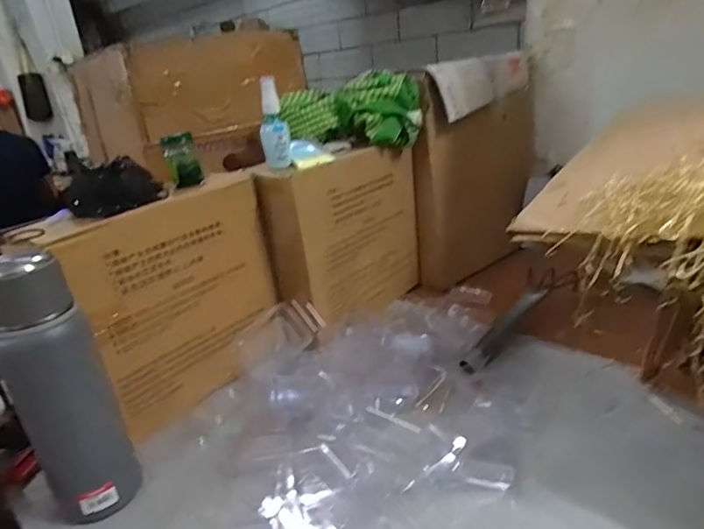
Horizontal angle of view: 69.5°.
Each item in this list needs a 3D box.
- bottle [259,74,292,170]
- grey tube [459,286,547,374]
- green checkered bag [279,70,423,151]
[{"bbox_3d":[-0.109,-0.192,0.700,0.040,0.116,0.027,-9,22,-2],"label":"bottle"},{"bbox_3d":[0.223,0.087,0.721,0.028,0.033,0.230,14,31,41],"label":"grey tube"},{"bbox_3d":[-0.001,-0.239,0.803,0.211,0.095,0.098,-9,22,-2],"label":"green checkered bag"}]

